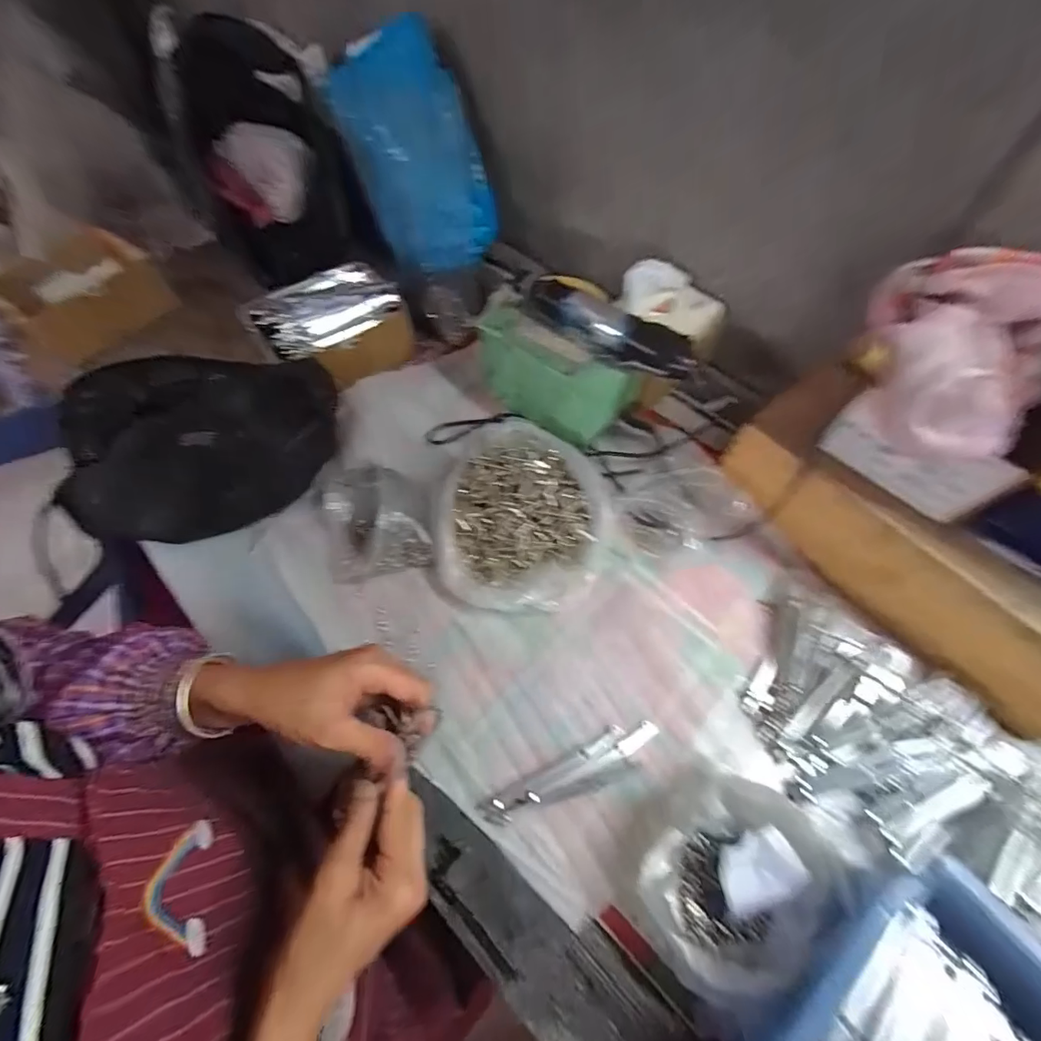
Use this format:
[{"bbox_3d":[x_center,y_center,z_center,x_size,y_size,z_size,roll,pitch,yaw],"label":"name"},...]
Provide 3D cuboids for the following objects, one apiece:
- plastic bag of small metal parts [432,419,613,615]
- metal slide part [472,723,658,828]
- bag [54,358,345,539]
[{"bbox_3d":[0.002,-0.006,0.452,0.173,0.048,0.197,5,60,1],"label":"plastic bag of small metal parts"},{"bbox_3d":[0.041,0.200,0.360,0.151,0.006,0.022,-21,63,-13],"label":"metal slide part"},{"bbox_3d":[-0.297,-0.067,0.424,0.236,0.110,0.123,-11,61,-8],"label":"bag"}]

